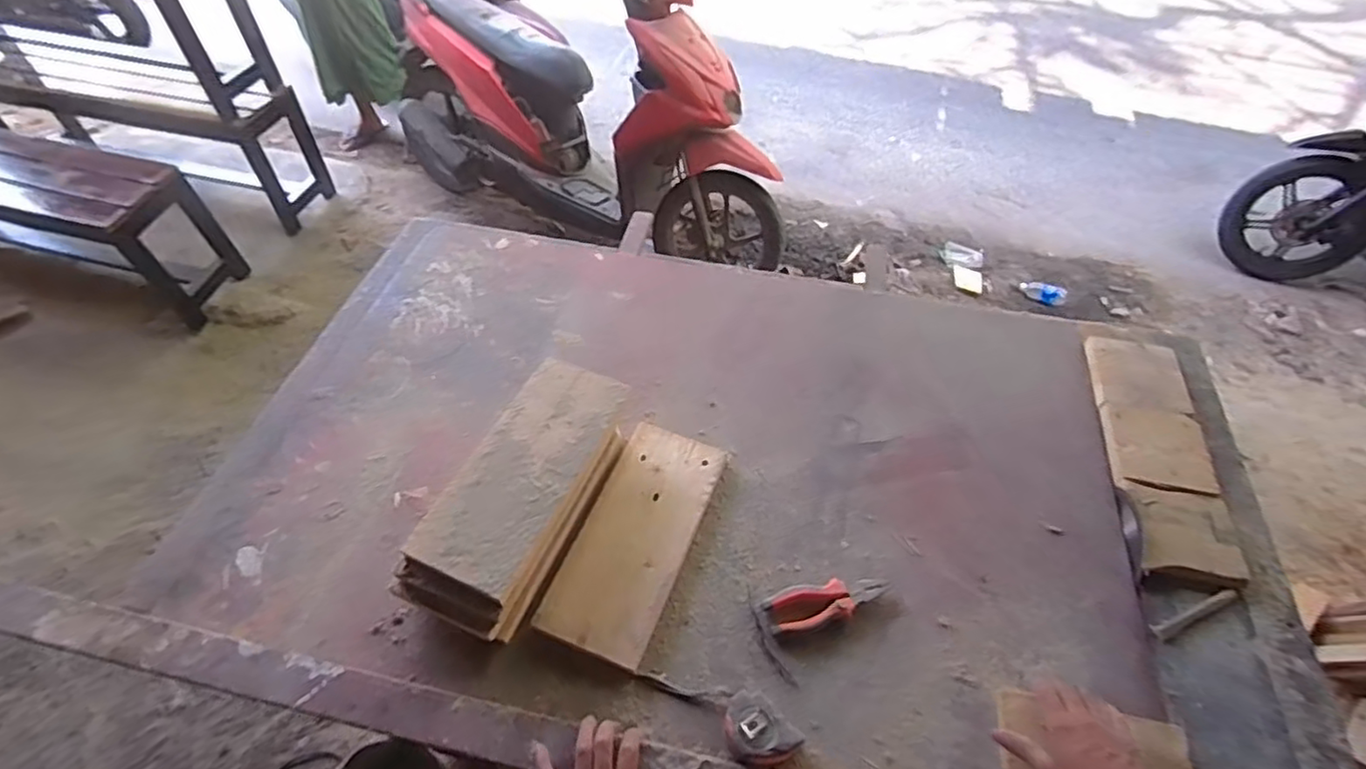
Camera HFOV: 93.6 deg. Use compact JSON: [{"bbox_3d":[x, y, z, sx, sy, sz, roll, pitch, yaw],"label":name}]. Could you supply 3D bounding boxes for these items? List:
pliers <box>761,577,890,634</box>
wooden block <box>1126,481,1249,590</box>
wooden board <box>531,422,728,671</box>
[{"bbox_3d":[0.177,0.274,0.799,0.160,0.024,0.055,-6,53,-8],"label":"pliers"},{"bbox_3d":[0.666,0.200,0.846,0.120,0.018,0.131,11,50,7],"label":"wooden block"},{"bbox_3d":[-0.065,0.200,0.855,0.148,0.029,0.315,18,51,13],"label":"wooden board"}]

